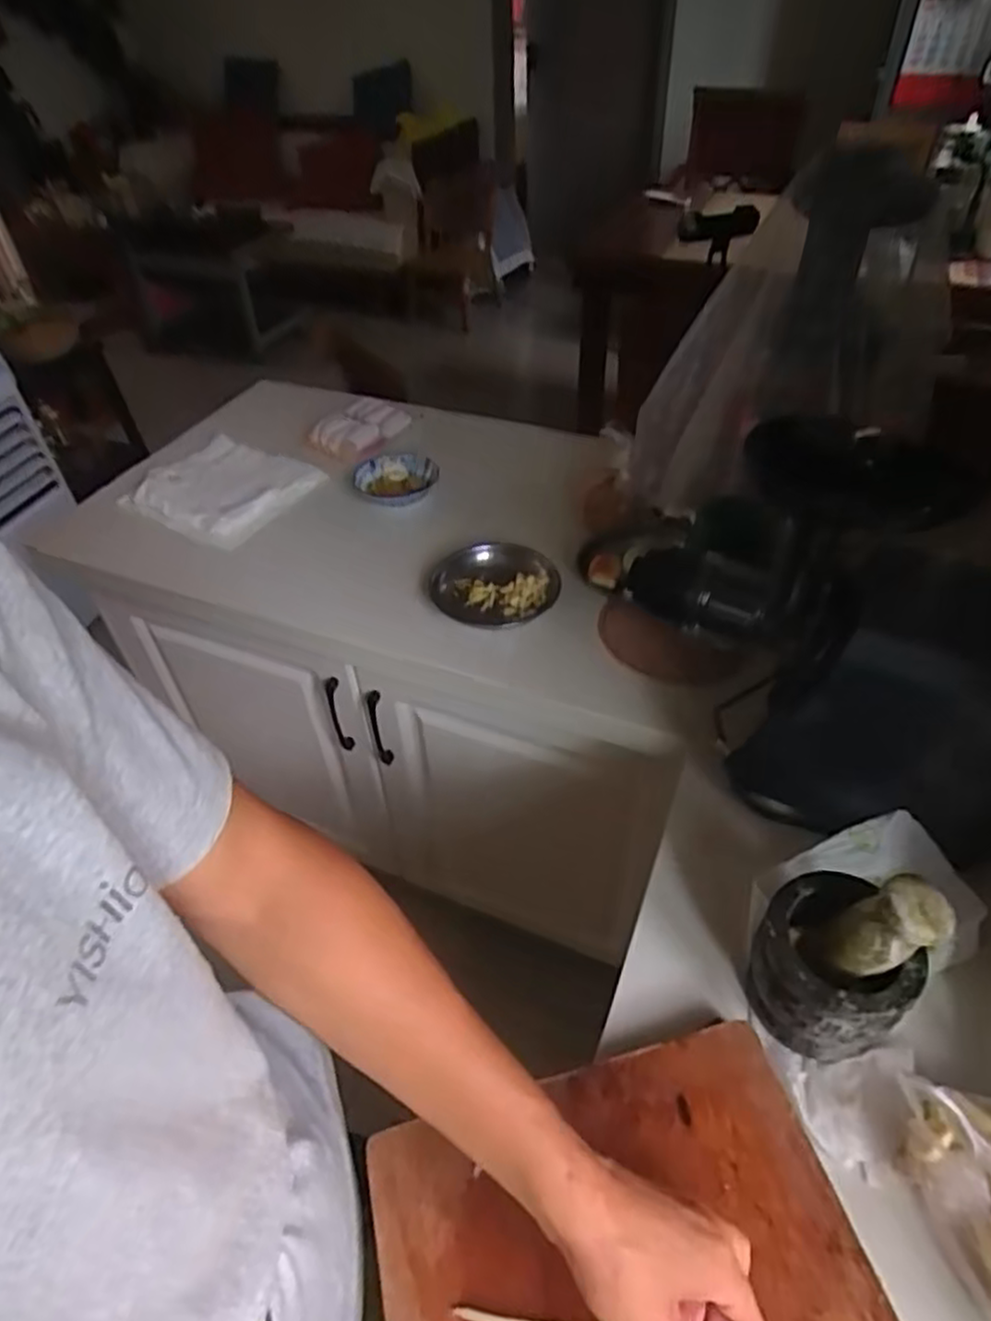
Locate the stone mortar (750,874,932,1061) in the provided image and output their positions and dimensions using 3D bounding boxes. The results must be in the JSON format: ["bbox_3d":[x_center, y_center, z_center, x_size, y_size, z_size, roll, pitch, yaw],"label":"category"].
[{"bbox_3d":[0.236,0.219,0.522,0.089,0.080,0.101,-16,46,-13],"label":"stone mortar"}]

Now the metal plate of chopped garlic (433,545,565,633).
[{"bbox_3d":[0.000,-0.095,0.893,0.152,0.035,0.125,1,45,4],"label":"metal plate of chopped garlic"}]

